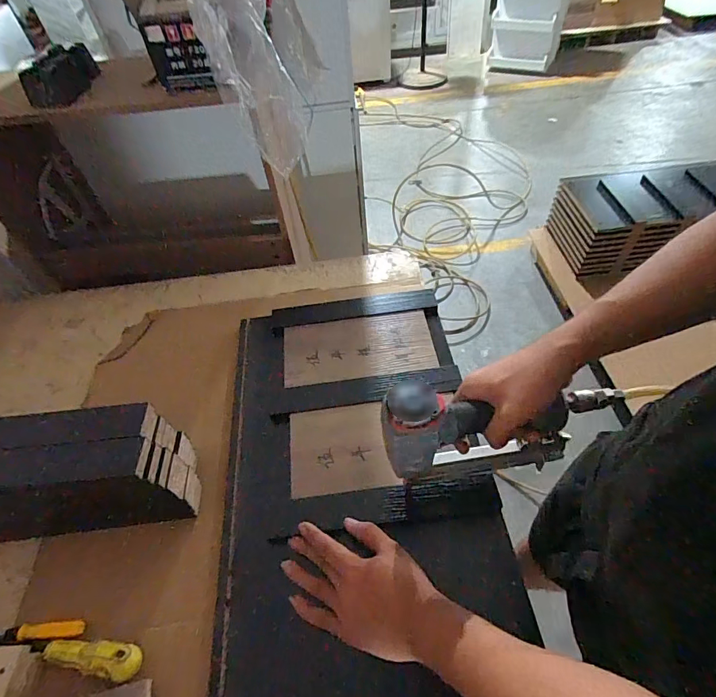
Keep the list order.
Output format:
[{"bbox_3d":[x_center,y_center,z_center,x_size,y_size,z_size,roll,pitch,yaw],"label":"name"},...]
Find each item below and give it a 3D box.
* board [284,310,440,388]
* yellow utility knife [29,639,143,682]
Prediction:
[{"bbox_3d":[0.000,-0.004,0.718,0.246,0.007,0.132,-7,48,-1],"label":"board"},{"bbox_3d":[-0.306,0.346,0.481,0.132,0.032,0.032,5,52,8],"label":"yellow utility knife"}]

